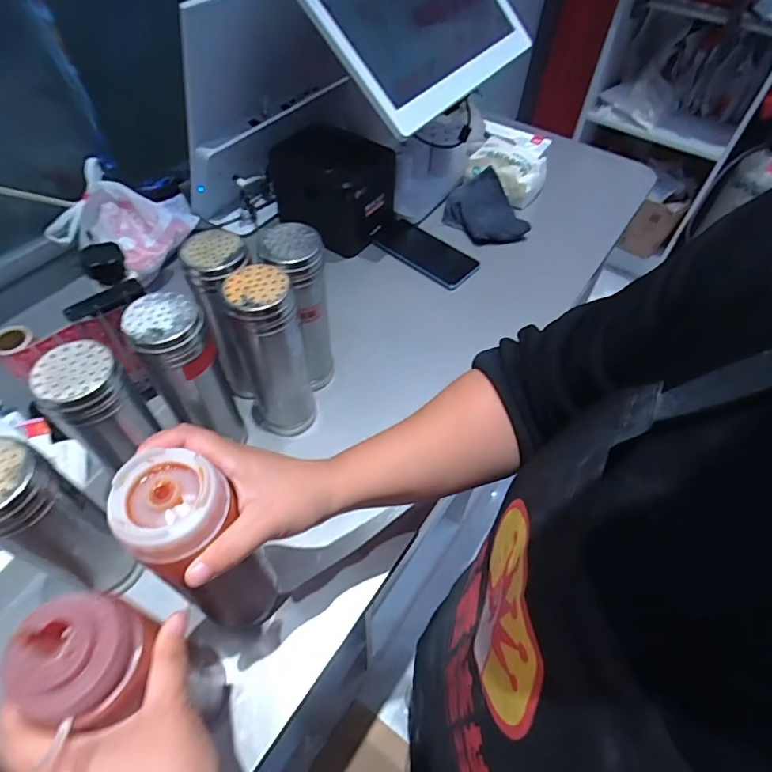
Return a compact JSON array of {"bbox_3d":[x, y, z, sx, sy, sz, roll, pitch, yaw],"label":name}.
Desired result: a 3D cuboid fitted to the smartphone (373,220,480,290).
[{"bbox_3d":[0.062,-0.210,0.764,0.161,0.007,0.089,38,60,23],"label":"smartphone"}]

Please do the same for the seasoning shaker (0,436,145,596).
[{"bbox_3d":[-0.261,0.112,0.387,0.060,0.180,0.058,30,58,18],"label":"seasoning shaker"}]

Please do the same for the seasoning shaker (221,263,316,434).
[{"bbox_3d":[-0.116,-0.025,0.506,0.066,0.201,0.059,-13,55,-12],"label":"seasoning shaker"}]

